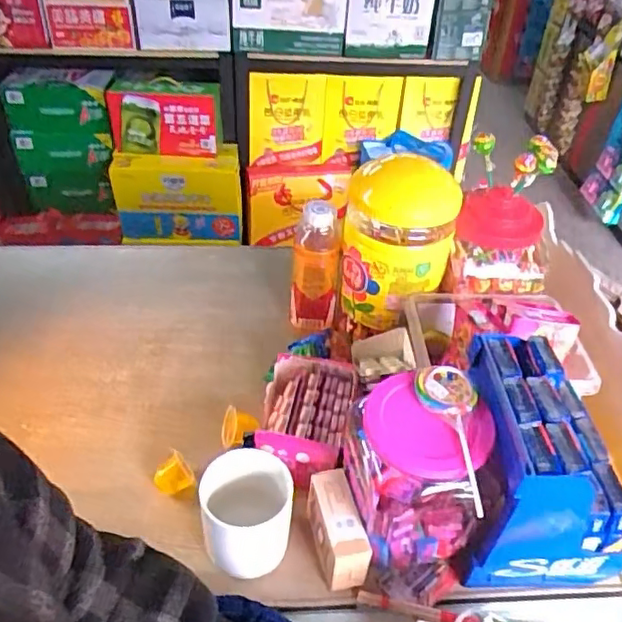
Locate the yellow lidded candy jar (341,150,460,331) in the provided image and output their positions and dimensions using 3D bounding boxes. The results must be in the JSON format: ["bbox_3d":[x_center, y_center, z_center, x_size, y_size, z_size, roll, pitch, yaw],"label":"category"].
[{"bbox_3d":[0.107,-0.087,0.787,0.127,0.186,0.127,2,41,-2],"label":"yellow lidded candy jar"}]

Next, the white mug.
[{"bbox_3d":[-0.062,0.197,0.590,0.085,0.090,0.079,2,41,-2],"label":"white mug"}]

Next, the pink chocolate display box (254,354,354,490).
[{"bbox_3d":[-0.011,0.122,0.698,0.105,0.059,0.152,10,41,7],"label":"pink chocolate display box"}]

